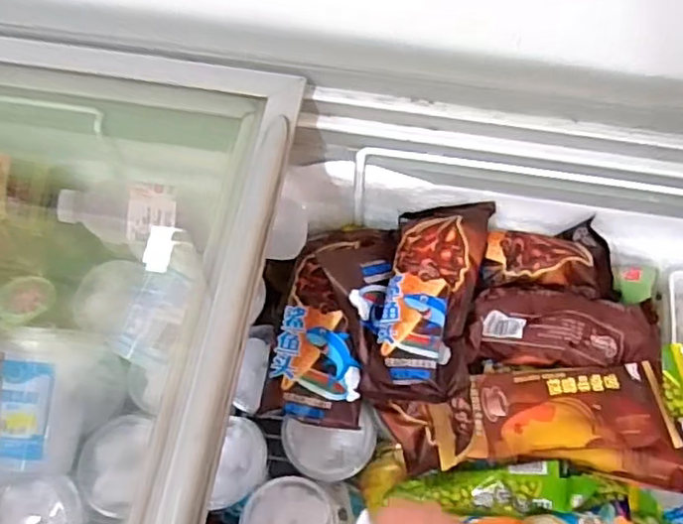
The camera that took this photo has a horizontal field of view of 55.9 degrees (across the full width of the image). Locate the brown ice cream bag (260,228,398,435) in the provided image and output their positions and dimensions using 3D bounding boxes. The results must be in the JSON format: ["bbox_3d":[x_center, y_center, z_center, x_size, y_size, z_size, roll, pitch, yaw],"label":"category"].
[{"bbox_3d":[-0.010,0.050,0.627,0.095,0.039,0.213,9,61,3],"label":"brown ice cream bag"}]

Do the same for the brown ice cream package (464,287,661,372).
[{"bbox_3d":[0.210,0.059,0.601,0.185,0.028,0.077,3,61,-1],"label":"brown ice cream package"}]

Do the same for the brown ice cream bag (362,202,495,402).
[{"bbox_3d":[0.083,0.023,0.597,0.094,0.032,0.216,13,62,5],"label":"brown ice cream bag"}]

